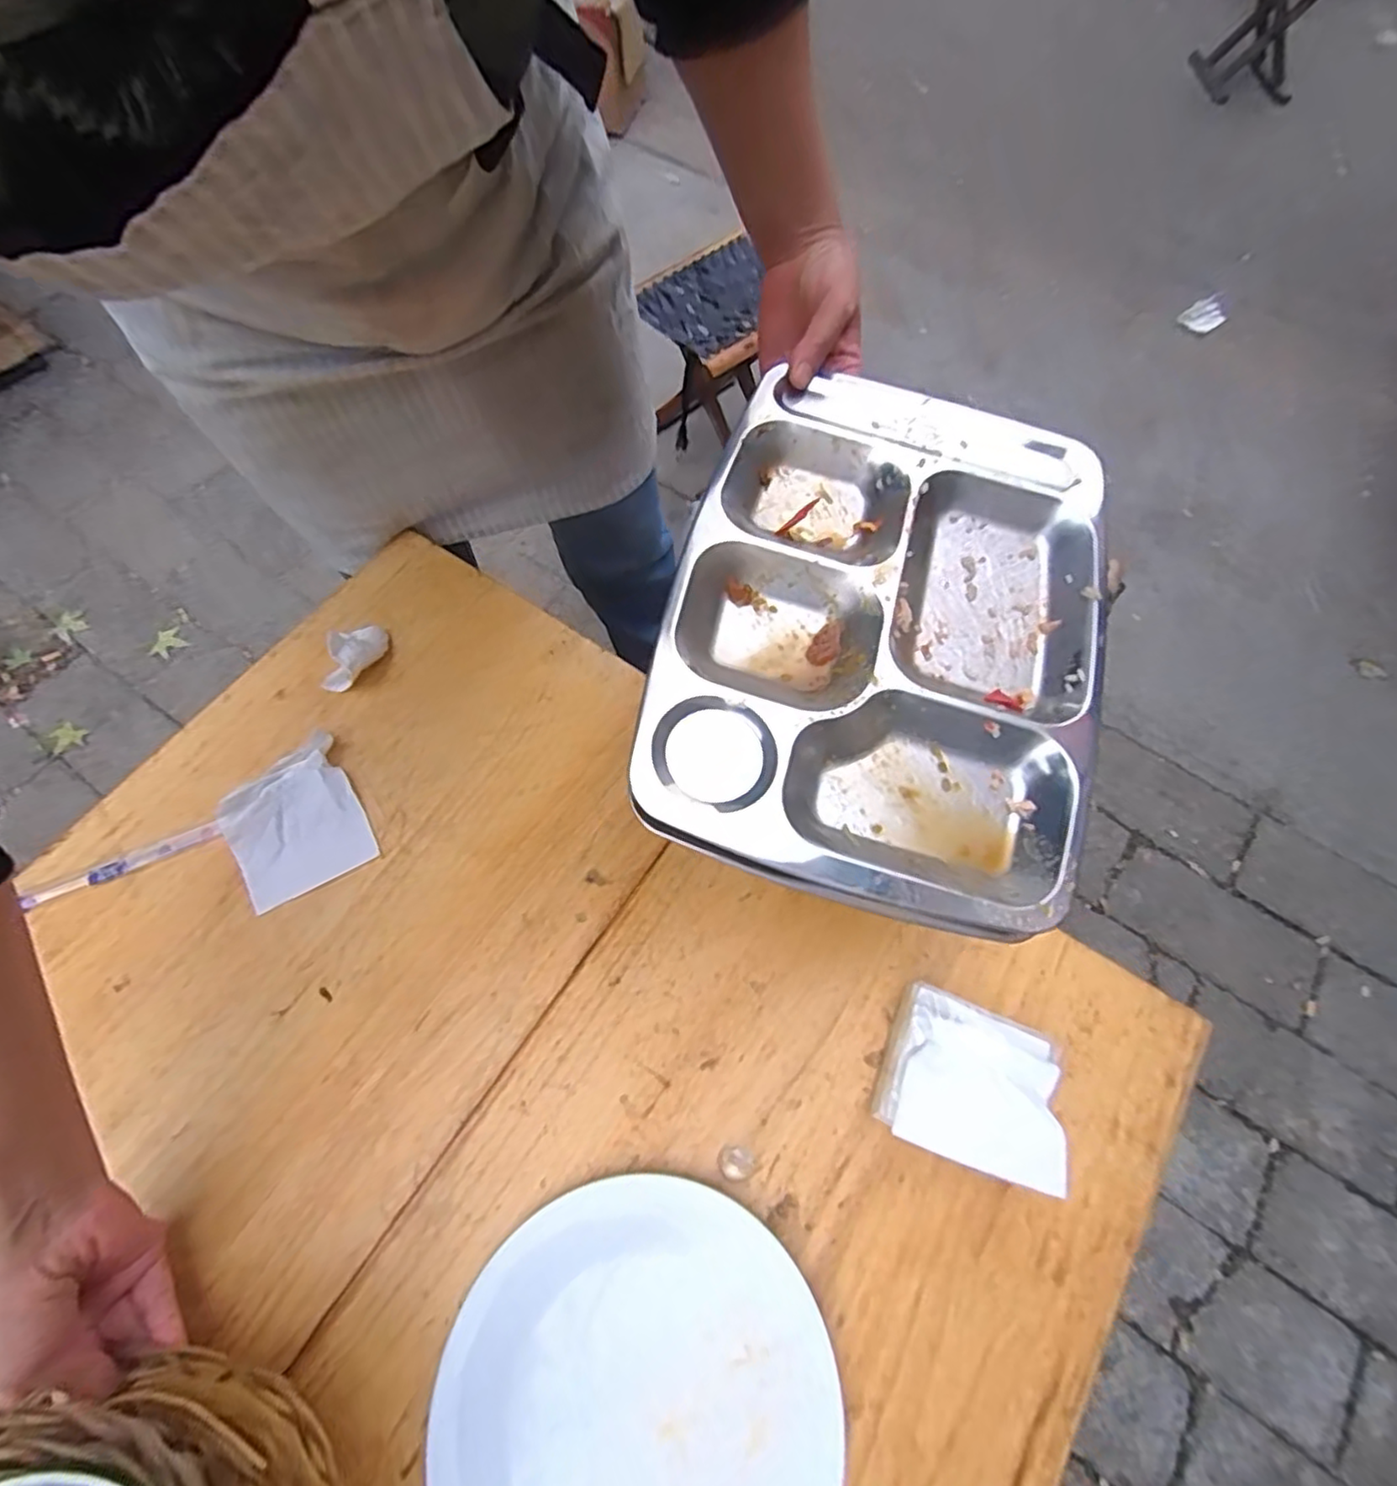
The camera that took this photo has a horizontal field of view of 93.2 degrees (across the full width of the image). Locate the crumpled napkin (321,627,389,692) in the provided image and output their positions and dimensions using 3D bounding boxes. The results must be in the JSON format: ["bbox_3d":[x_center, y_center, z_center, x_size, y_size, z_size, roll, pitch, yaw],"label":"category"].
[{"bbox_3d":[-0.290,-0.074,0.554,0.034,0.038,0.064,24,69,4],"label":"crumpled napkin"}]

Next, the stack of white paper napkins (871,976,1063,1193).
[{"bbox_3d":[0.167,0.211,0.410,0.096,0.061,0.092,22,67,9],"label":"stack of white paper napkins"}]

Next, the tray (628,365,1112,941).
[{"bbox_3d":[0.120,-0.083,0.411,0.256,0.026,0.354,18,66,-2],"label":"tray"}]

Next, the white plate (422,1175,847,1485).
[{"bbox_3d":[-0.034,0.375,0.365,0.212,0.016,0.217,-1,66,1],"label":"white plate"}]

